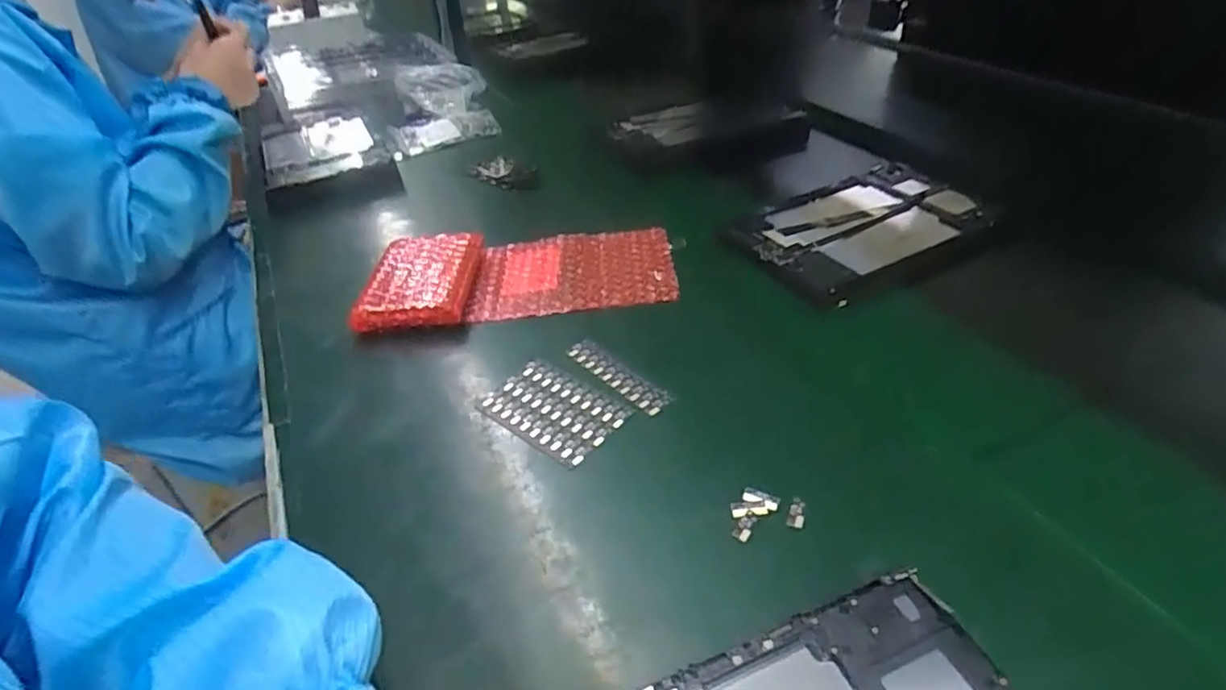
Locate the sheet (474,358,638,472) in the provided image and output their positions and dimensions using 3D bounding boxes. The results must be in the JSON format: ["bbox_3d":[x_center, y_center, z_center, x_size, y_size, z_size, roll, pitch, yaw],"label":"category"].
[{"bbox_3d":[-0.043,0.047,0.460,0.098,0.005,0.061,25,47,32],"label":"sheet"}]

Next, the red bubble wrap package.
[{"bbox_3d":[-0.087,-0.072,0.594,0.278,0.031,0.121,-7,38,-2],"label":"red bubble wrap package"}]

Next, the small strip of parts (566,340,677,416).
[{"bbox_3d":[0.002,0.021,0.480,0.023,0.007,0.099,-33,46,-31],"label":"small strip of parts"}]

